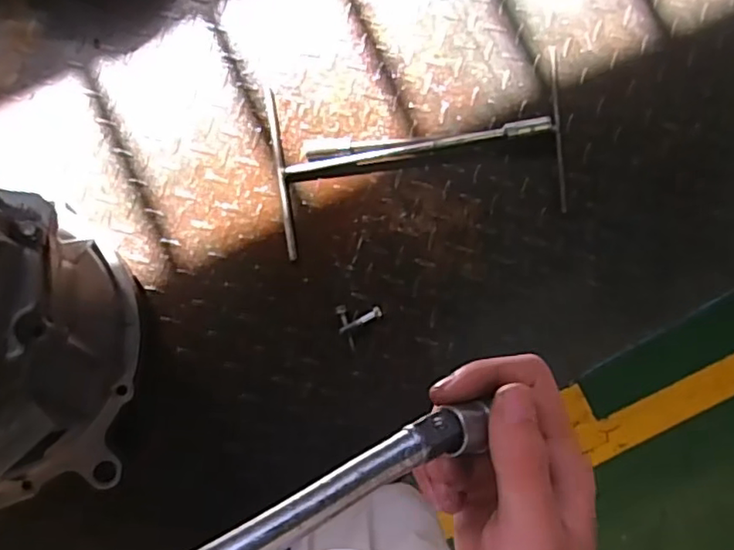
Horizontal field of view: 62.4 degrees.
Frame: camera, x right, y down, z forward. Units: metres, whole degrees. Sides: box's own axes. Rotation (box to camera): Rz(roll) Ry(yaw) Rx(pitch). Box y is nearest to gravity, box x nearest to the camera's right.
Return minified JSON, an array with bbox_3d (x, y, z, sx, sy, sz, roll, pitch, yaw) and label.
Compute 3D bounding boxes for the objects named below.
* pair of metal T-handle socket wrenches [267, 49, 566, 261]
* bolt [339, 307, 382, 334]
[{"bbox_3d":[0.062,-0.138,0.662,0.325,0.030,0.180,-8,86,-1],"label":"pair of metal T-handle socket wrenches"},{"bbox_3d":[-0.006,0.051,0.662,0.050,0.011,0.011,-31,86,-2],"label":"bolt"}]

